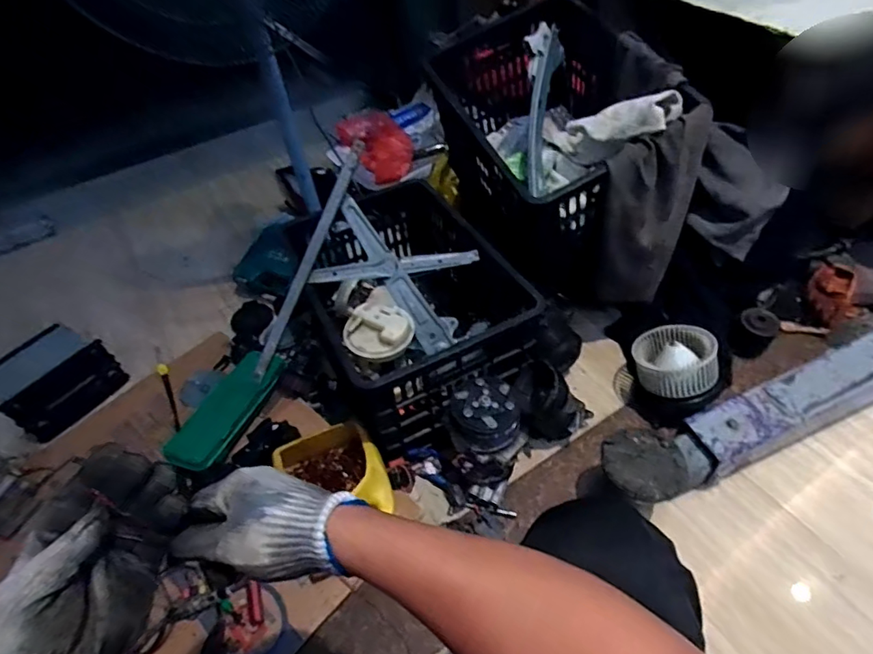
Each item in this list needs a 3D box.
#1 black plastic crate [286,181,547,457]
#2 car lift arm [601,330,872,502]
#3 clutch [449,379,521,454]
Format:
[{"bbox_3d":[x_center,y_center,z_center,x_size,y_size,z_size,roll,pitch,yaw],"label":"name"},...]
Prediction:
[{"bbox_3d":[-0.069,-0.058,1.053,0.360,0.283,0.520,-23,51,-16],"label":"black plastic crate"},{"bbox_3d":[0.699,0.105,0.931,0.923,0.162,0.115,-21,49,-13],"label":"car lift arm"},{"bbox_3d":[0.079,0.140,0.843,0.108,0.067,0.107,-3,47,3],"label":"clutch"}]

